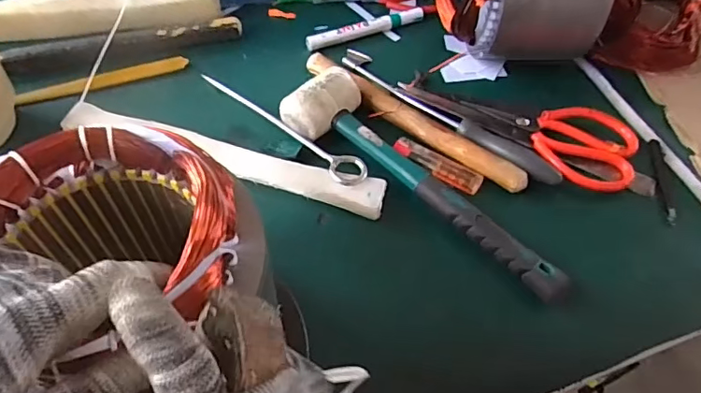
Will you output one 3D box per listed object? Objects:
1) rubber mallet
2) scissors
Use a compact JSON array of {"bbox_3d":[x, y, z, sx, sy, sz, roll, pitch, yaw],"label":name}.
[{"bbox_3d":[0.066,-0.017,0.450,0.283,0.045,0.068,36,60,20],"label":"rubber mallet"},{"bbox_3d":[0.158,-0.066,0.502,0.225,0.017,0.081,16,56,9],"label":"scissors"}]

